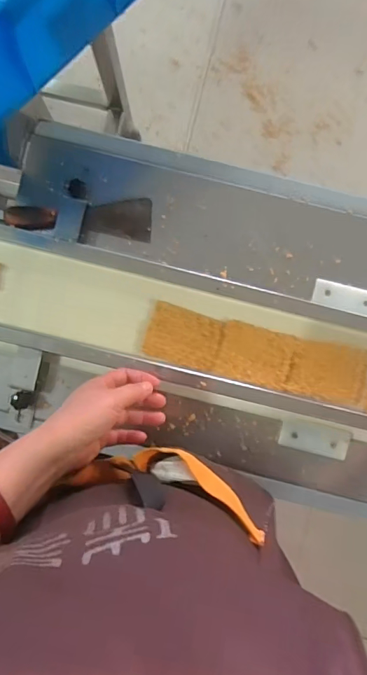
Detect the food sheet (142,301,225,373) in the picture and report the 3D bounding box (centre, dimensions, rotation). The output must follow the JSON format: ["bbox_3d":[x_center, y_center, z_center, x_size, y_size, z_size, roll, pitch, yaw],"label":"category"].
[{"bbox_3d":[0.001,0.000,0.568,0.090,0.006,0.066,17,90,0],"label":"food sheet"}]

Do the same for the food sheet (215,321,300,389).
[{"bbox_3d":[0.090,0.022,0.569,0.090,0.006,0.069,15,90,0],"label":"food sheet"}]

